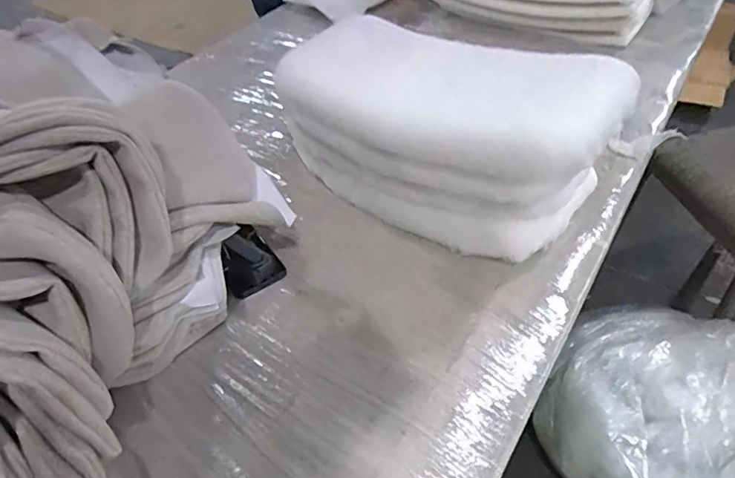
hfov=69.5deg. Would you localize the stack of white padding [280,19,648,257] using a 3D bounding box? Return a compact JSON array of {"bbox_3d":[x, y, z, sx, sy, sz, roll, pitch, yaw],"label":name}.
[{"bbox_3d":[0.096,-0.139,0.758,0.466,0.234,0.175,28,54,29],"label":"stack of white padding"}]

